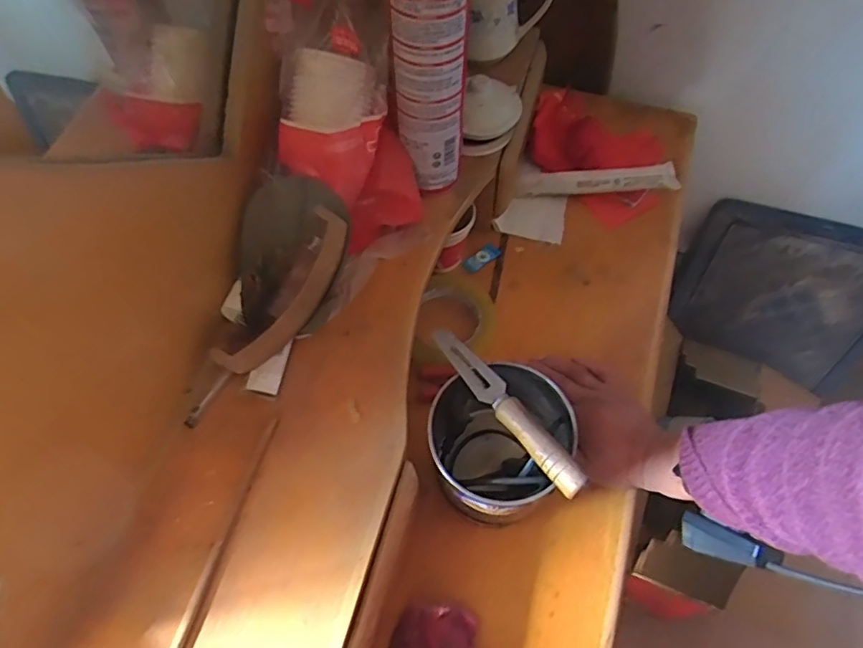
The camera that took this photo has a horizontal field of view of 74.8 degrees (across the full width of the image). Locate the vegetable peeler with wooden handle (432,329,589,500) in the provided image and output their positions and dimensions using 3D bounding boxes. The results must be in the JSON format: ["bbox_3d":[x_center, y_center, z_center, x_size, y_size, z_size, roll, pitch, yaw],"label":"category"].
[{"bbox_3d":[0.055,0.059,0.427,0.022,0.025,0.161,-33,65,-18],"label":"vegetable peeler with wooden handle"}]

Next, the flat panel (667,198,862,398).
[{"bbox_3d":[0.667,-0.049,1.074,0.378,0.355,0.045,19,45,10],"label":"flat panel"}]

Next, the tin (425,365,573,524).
[{"bbox_3d":[0.056,0.103,0.480,0.097,0.123,0.103,0,60,0],"label":"tin"}]

